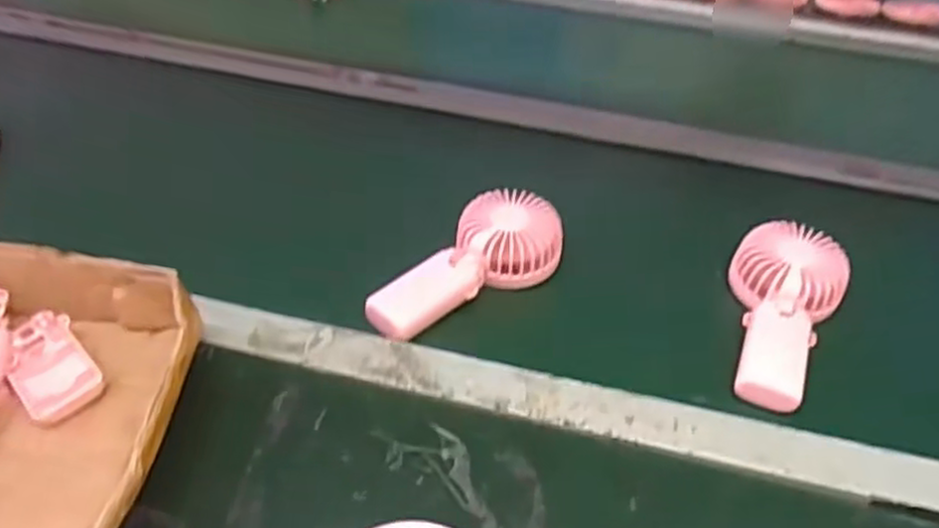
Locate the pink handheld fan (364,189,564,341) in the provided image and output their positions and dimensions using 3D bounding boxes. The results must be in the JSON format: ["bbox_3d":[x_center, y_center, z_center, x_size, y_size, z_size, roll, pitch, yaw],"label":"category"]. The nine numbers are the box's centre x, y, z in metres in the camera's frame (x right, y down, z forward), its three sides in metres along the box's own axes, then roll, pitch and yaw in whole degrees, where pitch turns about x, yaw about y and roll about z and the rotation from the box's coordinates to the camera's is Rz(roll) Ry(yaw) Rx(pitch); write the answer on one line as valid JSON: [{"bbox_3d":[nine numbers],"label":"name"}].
[{"bbox_3d":[0.004,0.001,0.596,0.081,0.039,0.178,30,47,26],"label":"pink handheld fan"}]

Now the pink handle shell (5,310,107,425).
[{"bbox_3d":[-0.281,0.068,0.498,0.047,0.015,0.096,-26,50,-31],"label":"pink handle shell"}]

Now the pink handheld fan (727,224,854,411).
[{"bbox_3d":[0.247,0.040,0.587,0.083,0.036,0.176,16,55,13],"label":"pink handheld fan"}]

